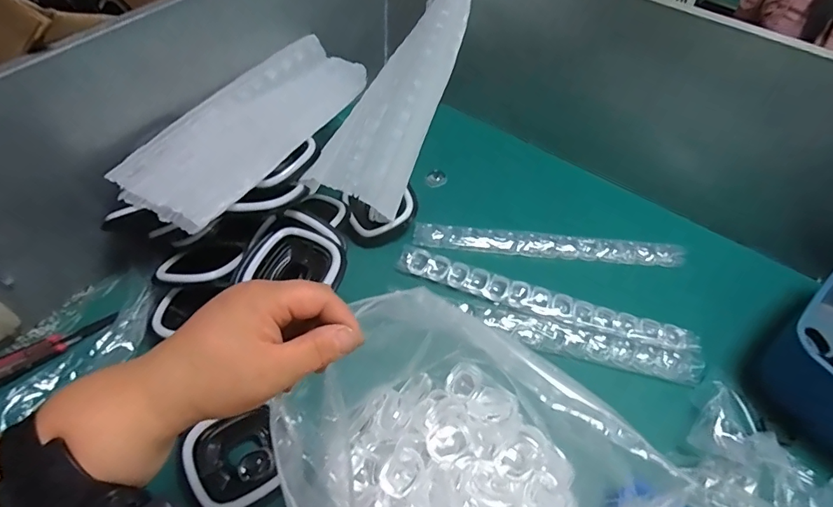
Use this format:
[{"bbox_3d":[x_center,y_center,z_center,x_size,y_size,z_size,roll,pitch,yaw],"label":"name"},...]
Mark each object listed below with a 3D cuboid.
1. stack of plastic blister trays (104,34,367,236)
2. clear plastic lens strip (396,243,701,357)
[{"bbox_3d":[-0.251,-0.210,0.717,0.157,0.046,0.423,26,56,15],"label":"stack of plastic blister trays"},{"bbox_3d":[0.196,0.074,0.716,0.462,0.014,0.054,17,54,8],"label":"clear plastic lens strip"}]

